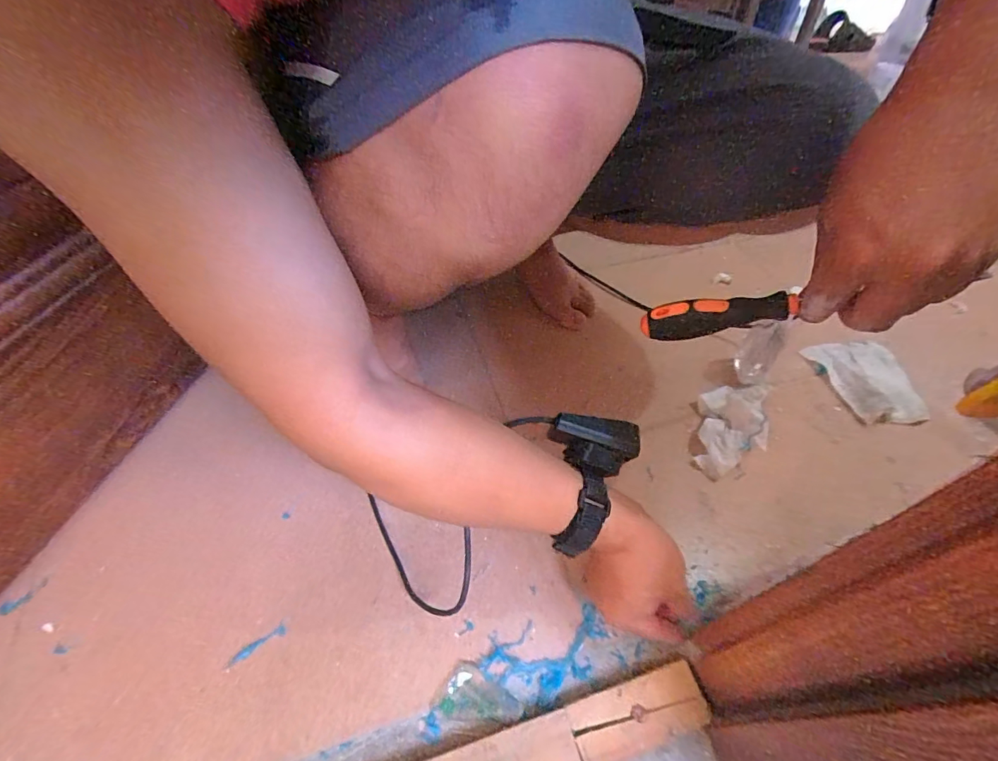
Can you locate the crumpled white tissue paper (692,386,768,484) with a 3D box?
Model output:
[{"bbox_3d":[0.267,0.054,0.520,0.063,0.053,0.118,15,53,10],"label":"crumpled white tissue paper"}]

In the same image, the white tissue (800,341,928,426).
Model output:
[{"bbox_3d":[0.481,-0.003,0.583,0.103,0.015,0.133,-5,52,-6],"label":"white tissue"}]

